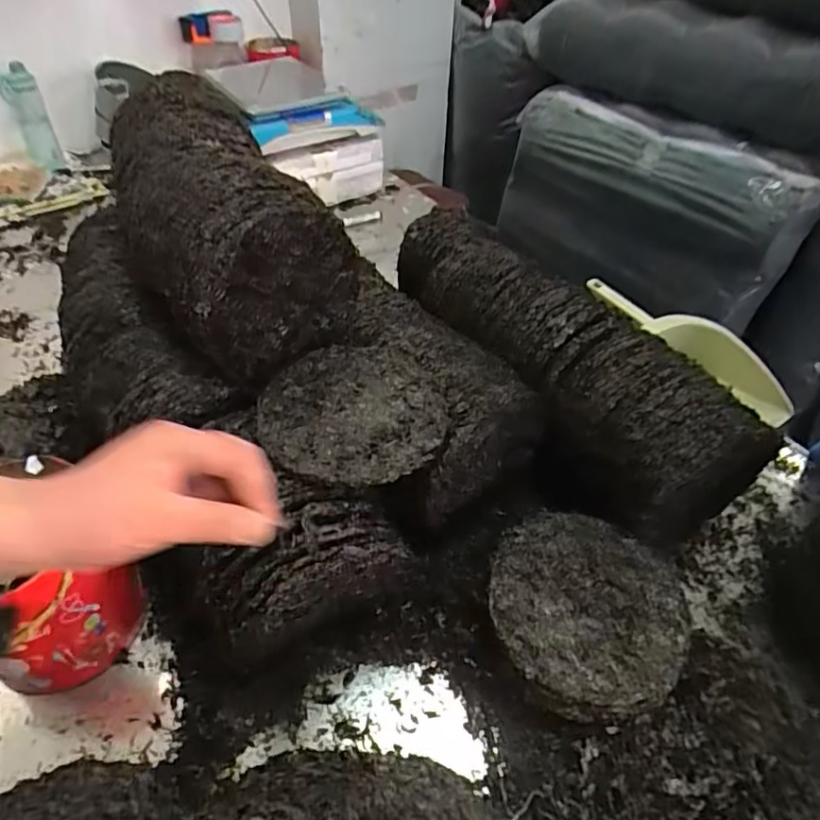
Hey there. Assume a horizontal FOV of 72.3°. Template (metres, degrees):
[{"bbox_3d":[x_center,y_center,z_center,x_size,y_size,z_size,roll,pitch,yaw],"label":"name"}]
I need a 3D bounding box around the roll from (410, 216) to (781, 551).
[{"bbox_3d":[0.176,-0.074,0.774,0.174,0.164,0.550,-24,51,-23],"label":"roll"}]

